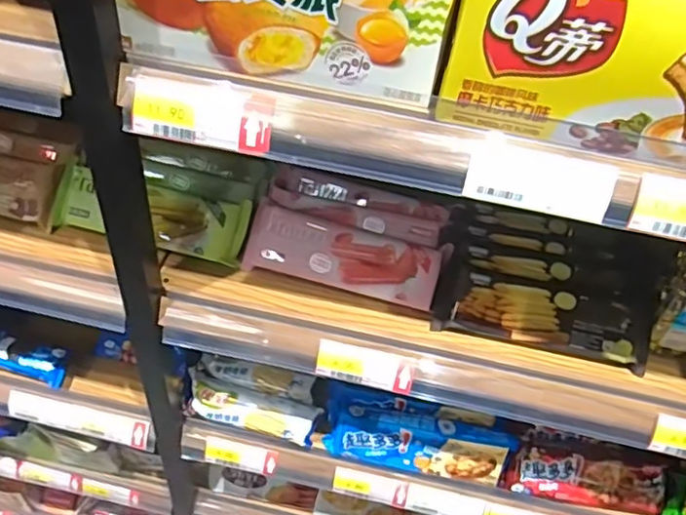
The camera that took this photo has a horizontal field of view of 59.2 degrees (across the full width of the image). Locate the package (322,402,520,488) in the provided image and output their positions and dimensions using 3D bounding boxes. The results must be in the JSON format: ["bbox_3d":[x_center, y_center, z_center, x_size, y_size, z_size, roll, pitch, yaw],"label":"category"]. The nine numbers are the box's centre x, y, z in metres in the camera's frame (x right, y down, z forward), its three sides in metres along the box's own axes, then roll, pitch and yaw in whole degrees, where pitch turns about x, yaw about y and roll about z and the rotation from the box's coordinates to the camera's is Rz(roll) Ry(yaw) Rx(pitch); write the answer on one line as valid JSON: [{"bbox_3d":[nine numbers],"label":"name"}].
[{"bbox_3d":[0.093,0.222,0.734,0.220,0.061,0.050,10,45,3],"label":"package"}]

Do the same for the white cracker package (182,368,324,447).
[{"bbox_3d":[-0.116,0.189,0.757,0.169,0.035,0.049,17,46,8],"label":"white cracker package"}]

